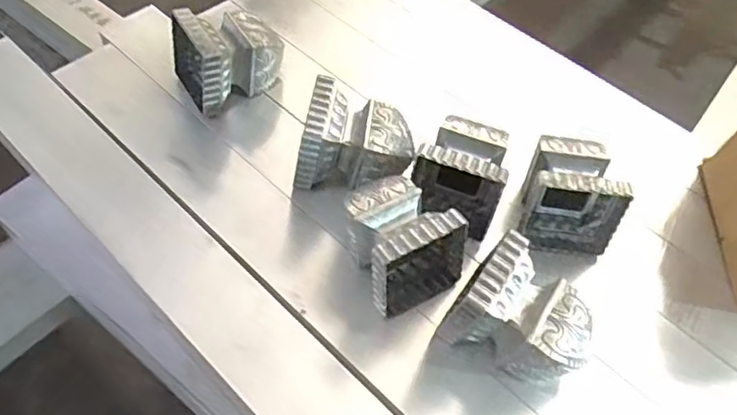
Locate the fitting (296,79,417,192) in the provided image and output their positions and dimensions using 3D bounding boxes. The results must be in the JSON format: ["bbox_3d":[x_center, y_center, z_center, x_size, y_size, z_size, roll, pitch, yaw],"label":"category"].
[{"bbox_3d":[-0.013,-0.088,0.766,0.143,0.098,0.107,7,55,1],"label":"fitting"}]

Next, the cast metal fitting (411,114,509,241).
[{"bbox_3d":[0.124,-0.048,0.755,0.106,0.108,0.121,25,57,13],"label":"cast metal fitting"}]

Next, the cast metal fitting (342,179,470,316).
[{"bbox_3d":[0.033,0.030,0.694,0.110,0.106,0.136,-24,60,-19],"label":"cast metal fitting"}]

